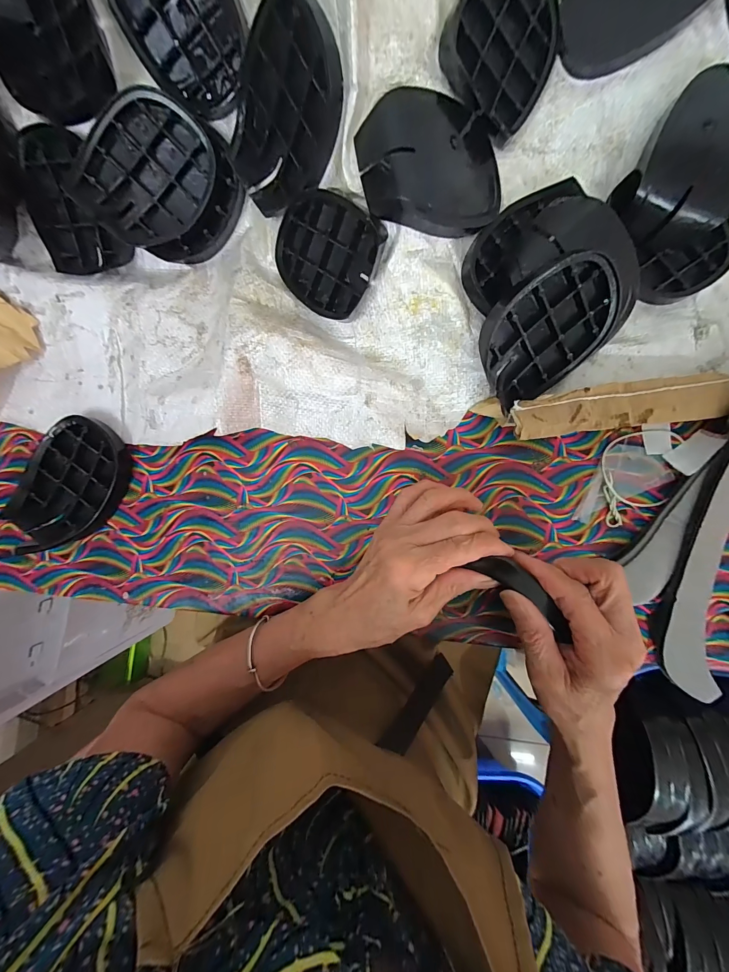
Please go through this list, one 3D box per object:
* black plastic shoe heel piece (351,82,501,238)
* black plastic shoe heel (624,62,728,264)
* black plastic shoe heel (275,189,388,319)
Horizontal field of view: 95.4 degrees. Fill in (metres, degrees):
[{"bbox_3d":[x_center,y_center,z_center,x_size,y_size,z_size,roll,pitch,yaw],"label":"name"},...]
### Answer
[{"bbox_3d":[0.058,-0.255,0.262,0.120,0.024,0.096,-4,96,-19],"label":"black plastic shoe heel piece"},{"bbox_3d":[0.272,-0.263,0.267,0.088,0.022,0.130,20,105,-6],"label":"black plastic shoe heel"},{"bbox_3d":[-0.034,-0.210,0.302,0.102,0.017,0.085,39,128,10],"label":"black plastic shoe heel"}]

